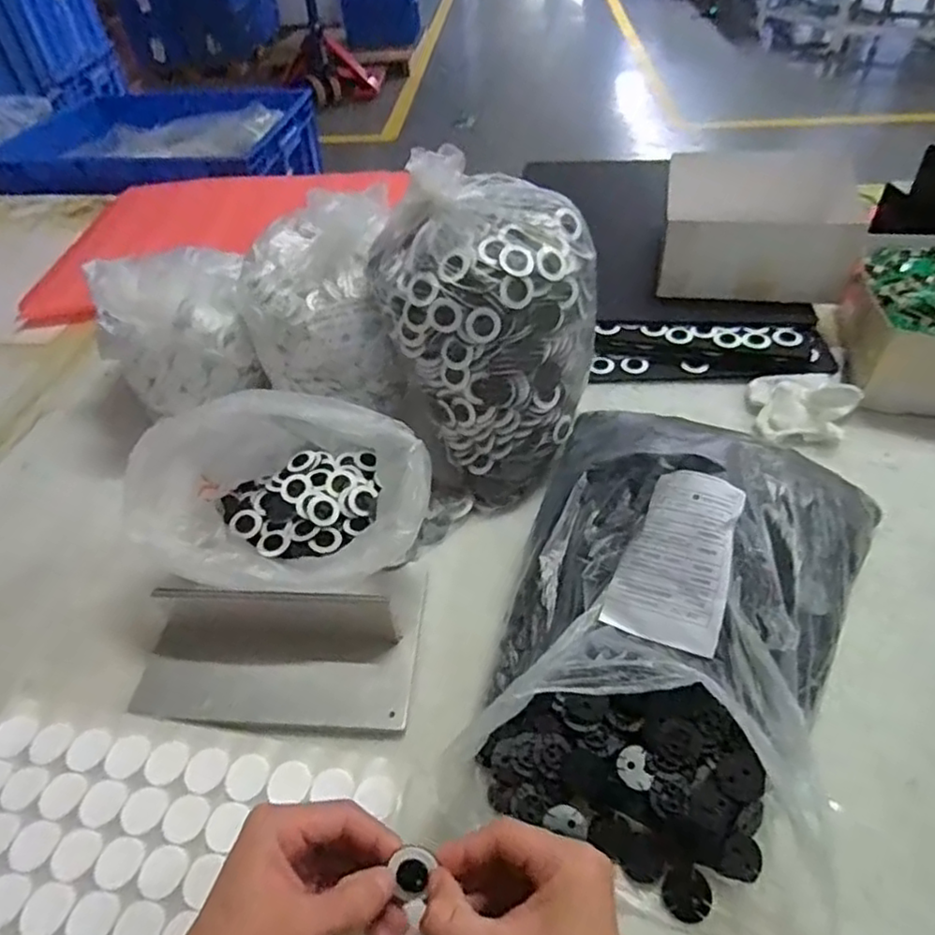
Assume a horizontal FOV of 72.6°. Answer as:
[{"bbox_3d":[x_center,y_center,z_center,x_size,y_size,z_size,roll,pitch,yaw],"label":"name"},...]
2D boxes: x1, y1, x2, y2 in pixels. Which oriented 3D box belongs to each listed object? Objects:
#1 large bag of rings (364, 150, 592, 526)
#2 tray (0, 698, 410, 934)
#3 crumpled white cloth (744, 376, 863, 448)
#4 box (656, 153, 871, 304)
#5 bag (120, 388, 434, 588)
[{"bbox_3d":[0.018,-0.110,0.566,0.171,0.246,0.160,34,57,31],"label":"large bag of rings"},{"bbox_3d":[-0.194,0.241,0.384,0.286,0.015,0.163,5,46,9],"label":"tray"},{"bbox_3d":[0.334,-0.072,0.634,0.081,0.051,0.085,0,46,4],"label":"crumpled white cloth"},{"bbox_3d":[0.353,-0.293,0.771,0.214,0.098,0.214,8,47,12],"label":"box"},{"bbox_3d":[-0.137,0.033,0.492,0.196,0.144,0.184,31,55,29],"label":"bag"}]

